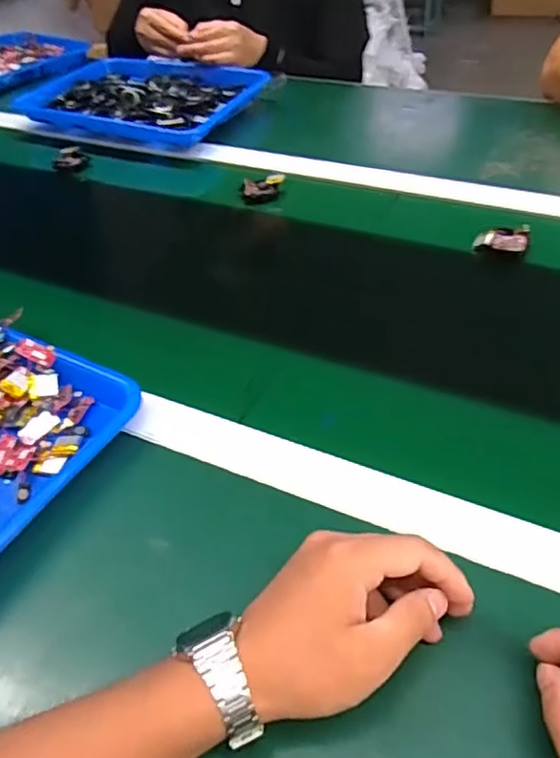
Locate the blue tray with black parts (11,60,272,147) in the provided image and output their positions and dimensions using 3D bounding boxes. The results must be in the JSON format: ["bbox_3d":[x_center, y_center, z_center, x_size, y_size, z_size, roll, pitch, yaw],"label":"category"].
[{"bbox_3d":[-0.204,-0.431,0.916,0.335,0.044,0.243,17,49,20],"label":"blue tray with black parts"}]

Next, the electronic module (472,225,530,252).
[{"bbox_3d":[0.225,-0.144,0.615,0.052,0.017,0.027,6,46,11],"label":"electronic module"}]

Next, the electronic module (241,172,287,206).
[{"bbox_3d":[-0.020,-0.230,0.729,0.054,0.027,0.020,-14,46,-9],"label":"electronic module"}]

